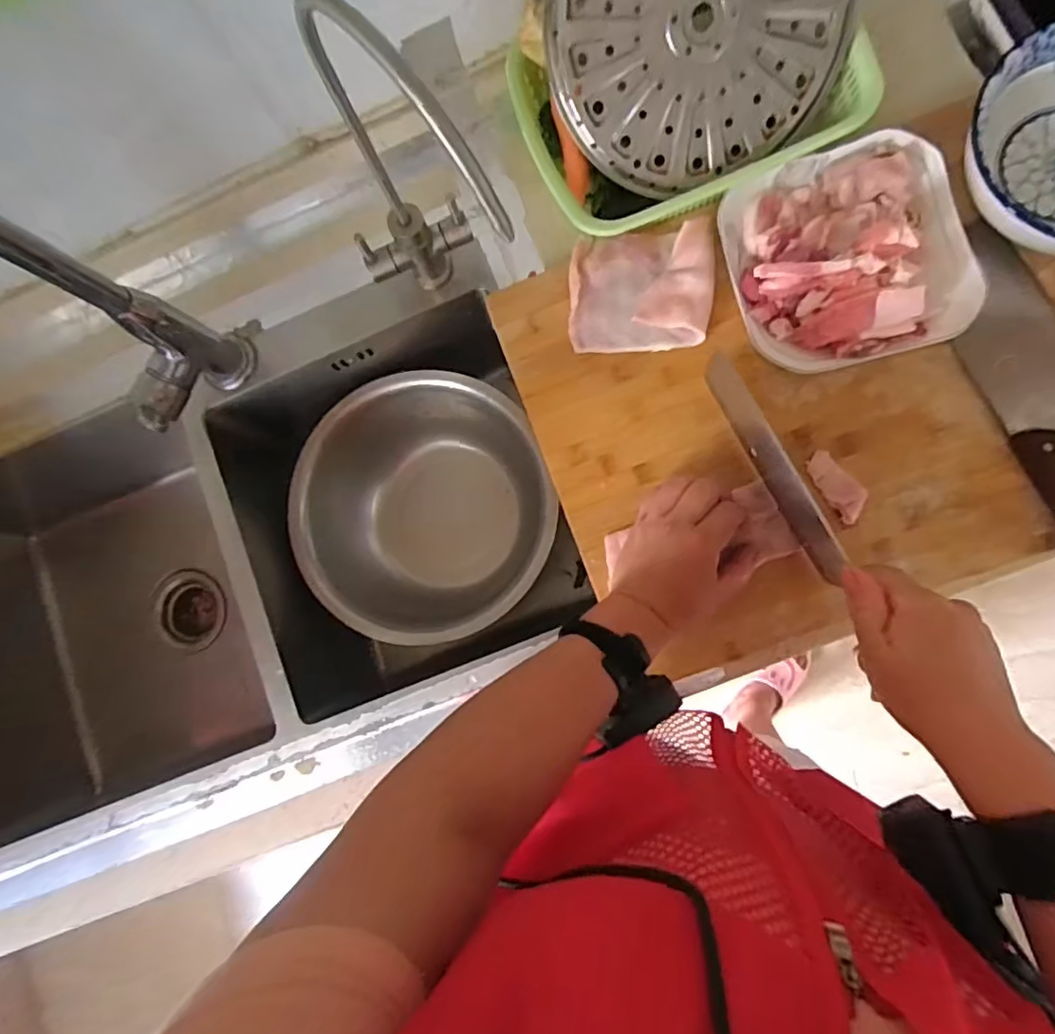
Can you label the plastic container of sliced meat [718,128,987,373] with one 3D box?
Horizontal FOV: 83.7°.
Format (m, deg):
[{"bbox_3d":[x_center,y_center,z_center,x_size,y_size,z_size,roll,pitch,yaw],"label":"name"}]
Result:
[{"bbox_3d":[0.261,-0.218,0.478,0.176,0.065,0.178,-13,83,6],"label":"plastic container of sliced meat"}]

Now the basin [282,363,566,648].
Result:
[{"bbox_3d":[-0.120,-0.009,0.695,0.264,0.140,0.292,-25,82,4],"label":"basin"}]

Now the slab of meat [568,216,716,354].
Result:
[{"bbox_3d":[0.101,-0.203,0.526,0.124,0.023,0.103,0,84,7],"label":"slab of meat"}]

